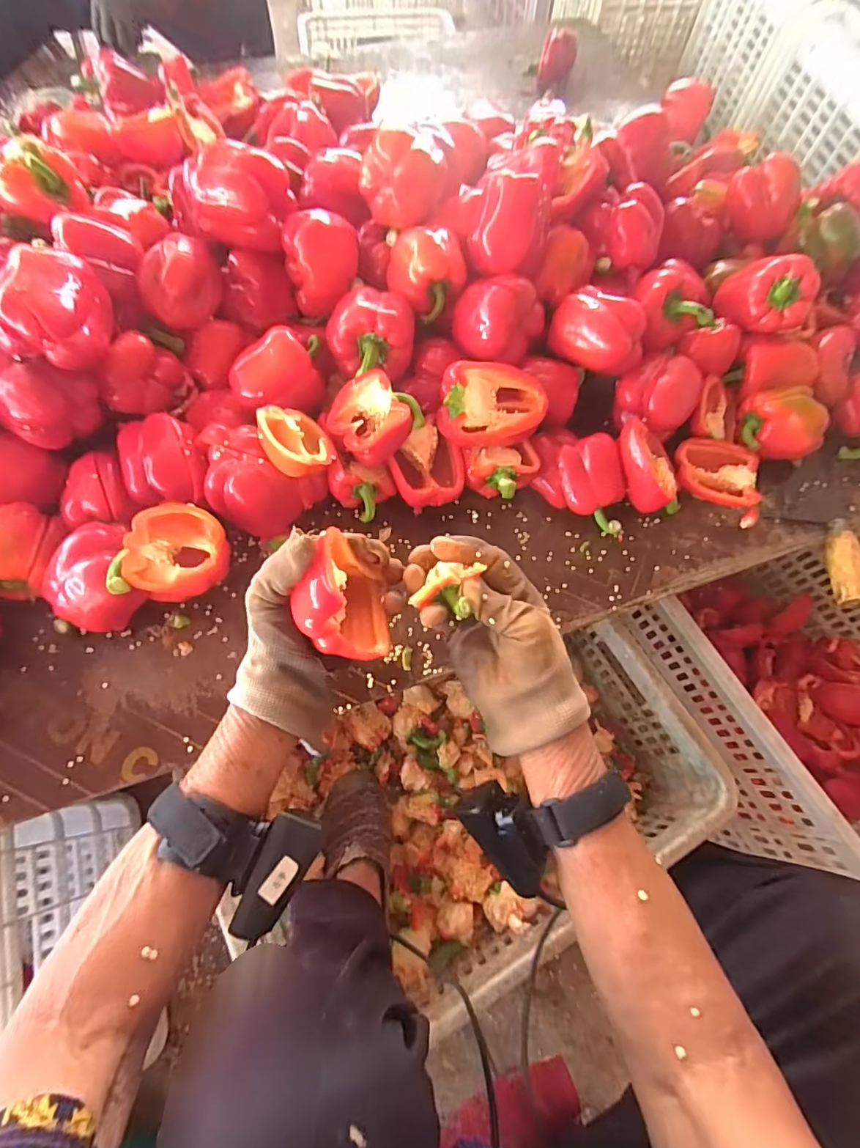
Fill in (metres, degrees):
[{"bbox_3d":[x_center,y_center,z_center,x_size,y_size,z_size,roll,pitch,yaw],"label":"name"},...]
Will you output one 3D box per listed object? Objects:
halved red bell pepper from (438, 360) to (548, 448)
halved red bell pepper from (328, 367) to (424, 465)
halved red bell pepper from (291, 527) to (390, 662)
[{"bbox_3d":[0.067,-0.179,0.522,0.109,0.032,0.081,-8,100,-16],"label":"halved red bell pepper"},{"bbox_3d":[-0.061,-0.158,0.510,0.084,0.050,0.079,-41,76,-16],"label":"halved red bell pepper"},{"bbox_3d":[-0.060,0.019,0.340,0.058,0.069,0.082,-12,70,-7],"label":"halved red bell pepper"}]

